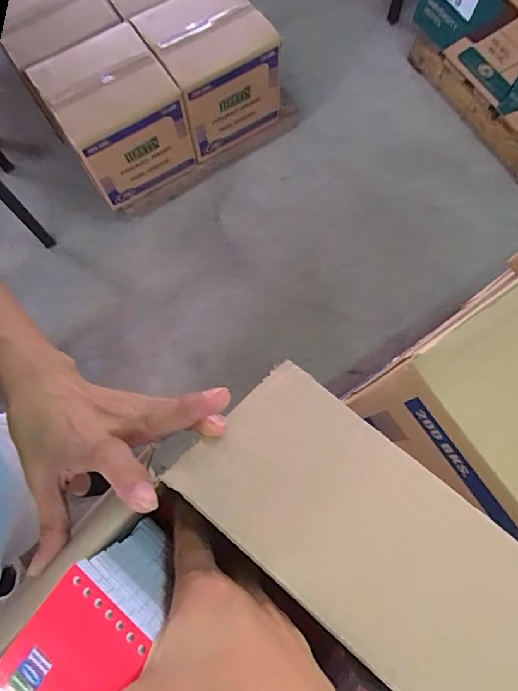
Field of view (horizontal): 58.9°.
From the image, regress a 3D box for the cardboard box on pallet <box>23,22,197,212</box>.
[{"bbox_3d":[-0.422,-0.657,1.353,0.326,0.298,0.330,-34,78,-9],"label":"cardboard box on pallet"}]

